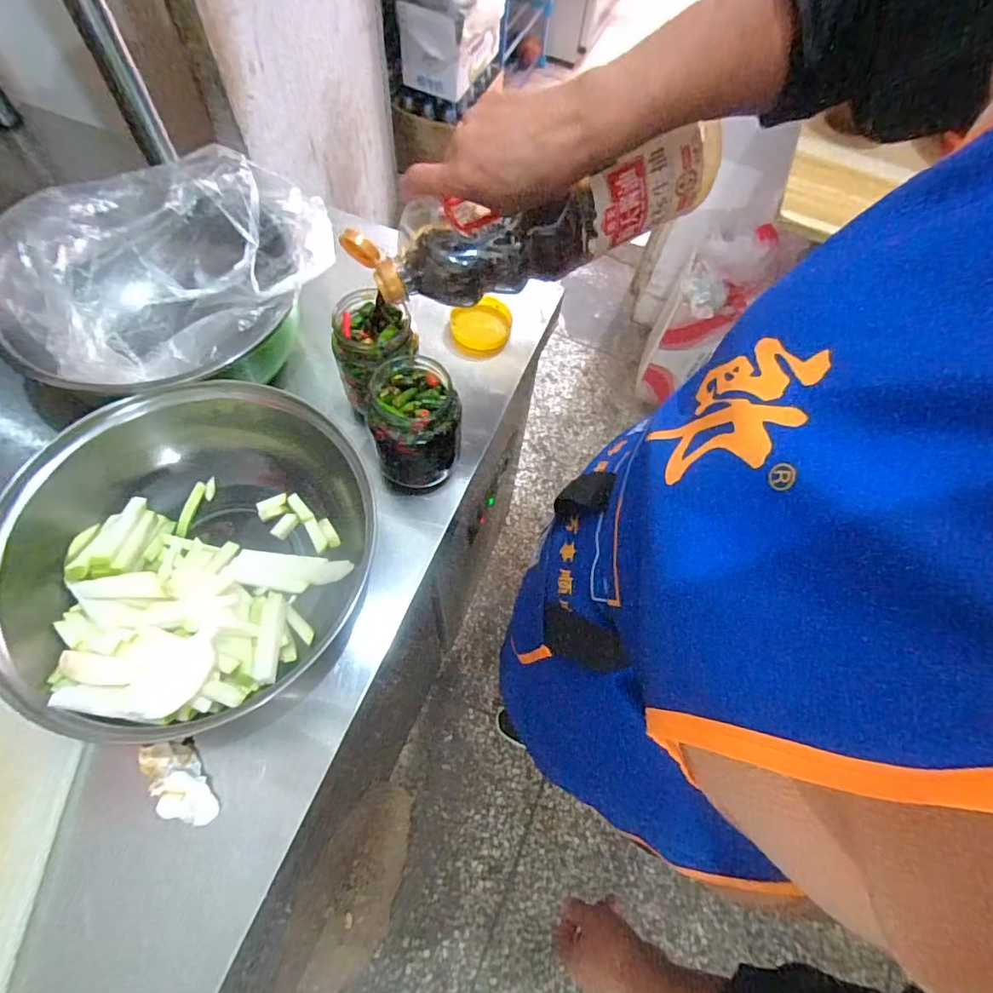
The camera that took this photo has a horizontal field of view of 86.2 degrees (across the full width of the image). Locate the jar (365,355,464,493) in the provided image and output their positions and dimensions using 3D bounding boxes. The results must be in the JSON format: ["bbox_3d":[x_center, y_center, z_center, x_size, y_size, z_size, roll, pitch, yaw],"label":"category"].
[{"bbox_3d":[-0.070,-0.060,0.478,0.073,0.112,0.079,1,64,-2],"label":"jar"}]

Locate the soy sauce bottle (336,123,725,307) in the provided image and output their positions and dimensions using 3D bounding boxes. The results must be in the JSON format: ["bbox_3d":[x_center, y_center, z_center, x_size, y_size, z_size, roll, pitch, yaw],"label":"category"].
[{"bbox_3d":[0.037,-0.224,0.421,0.301,0.072,0.065,-18,72,-2],"label":"soy sauce bottle"}]

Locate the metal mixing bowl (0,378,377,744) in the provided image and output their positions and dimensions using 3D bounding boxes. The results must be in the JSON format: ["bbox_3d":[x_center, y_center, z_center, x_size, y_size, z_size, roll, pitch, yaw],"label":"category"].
[{"bbox_3d":[-0.241,0.035,0.415,0.254,0.098,0.254,1,64,-2],"label":"metal mixing bowl"}]

